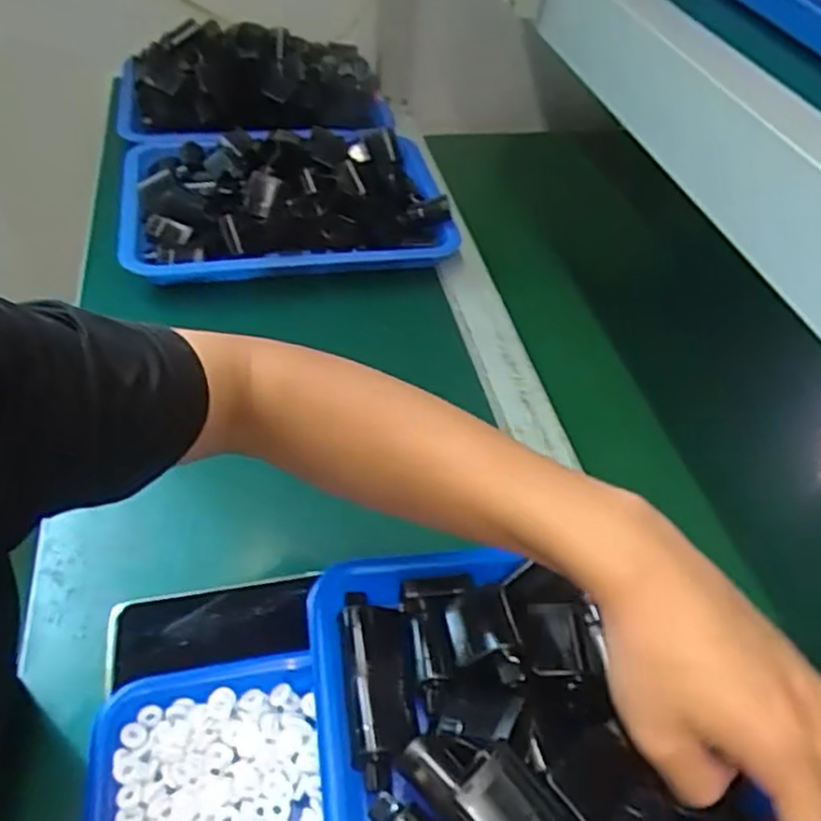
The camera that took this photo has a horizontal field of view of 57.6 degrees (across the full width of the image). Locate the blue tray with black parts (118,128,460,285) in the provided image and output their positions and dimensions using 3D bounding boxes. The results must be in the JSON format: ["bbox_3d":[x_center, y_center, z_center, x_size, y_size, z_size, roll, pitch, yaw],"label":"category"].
[{"bbox_3d":[-0.129,-0.231,0.787,0.338,0.057,0.270,-3,46,-8],"label":"blue tray with black parts"}]

